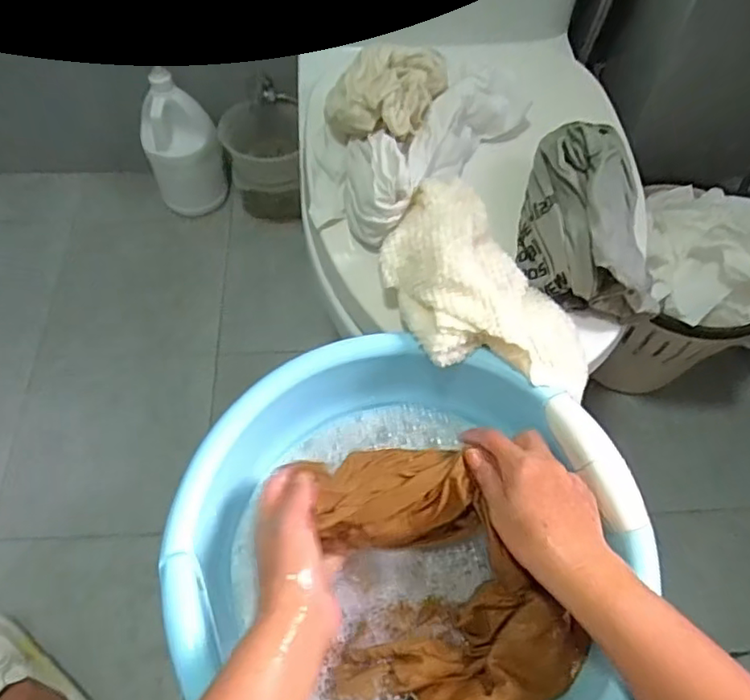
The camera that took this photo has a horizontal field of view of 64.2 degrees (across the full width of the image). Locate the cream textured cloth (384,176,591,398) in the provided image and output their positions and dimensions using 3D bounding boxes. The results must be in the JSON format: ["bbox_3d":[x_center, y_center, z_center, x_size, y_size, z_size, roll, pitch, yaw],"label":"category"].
[{"bbox_3d":[0.087,-0.046,0.506,0.128,0.068,0.210,-36,68,-19],"label":"cream textured cloth"}]

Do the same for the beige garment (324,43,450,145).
[{"bbox_3d":[0.008,-0.249,0.580,0.093,0.061,0.104,28,64,13],"label":"beige garment"}]

